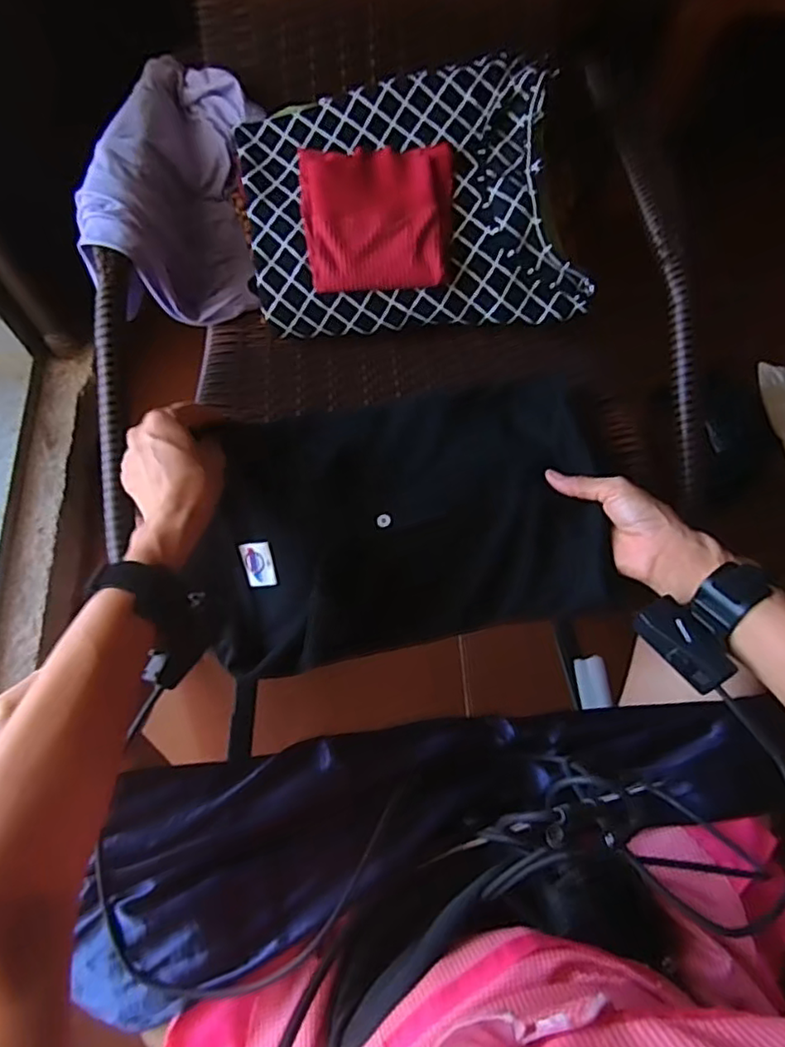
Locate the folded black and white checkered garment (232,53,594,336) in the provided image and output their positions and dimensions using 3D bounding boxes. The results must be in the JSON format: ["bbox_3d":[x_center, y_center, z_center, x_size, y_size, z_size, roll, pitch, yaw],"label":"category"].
[{"bbox_3d":[0.015,-0.326,0.640,0.323,0.113,0.252,-11,68,-7],"label":"folded black and white checkered garment"}]

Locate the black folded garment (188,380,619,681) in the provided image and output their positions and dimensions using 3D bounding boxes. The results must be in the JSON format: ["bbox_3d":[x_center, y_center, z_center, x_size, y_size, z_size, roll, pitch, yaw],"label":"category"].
[{"bbox_3d":[0.005,-0.002,0.557,0.374,0.100,0.226,-9,90,0],"label":"black folded garment"}]

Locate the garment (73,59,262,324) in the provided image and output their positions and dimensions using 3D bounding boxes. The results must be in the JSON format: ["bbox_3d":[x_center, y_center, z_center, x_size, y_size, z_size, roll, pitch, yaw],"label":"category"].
[{"bbox_3d":[-0.236,-0.387,0.688,0.152,0.096,0.370,-1,67,-3],"label":"garment"}]

